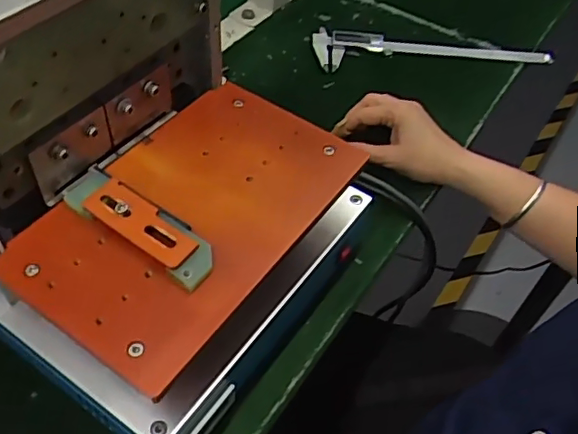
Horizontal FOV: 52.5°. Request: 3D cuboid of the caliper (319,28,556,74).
[{"bbox_3d":[0.180,-0.208,0.725,0.288,0.020,0.061,-3,51,-8],"label":"caliper"}]

